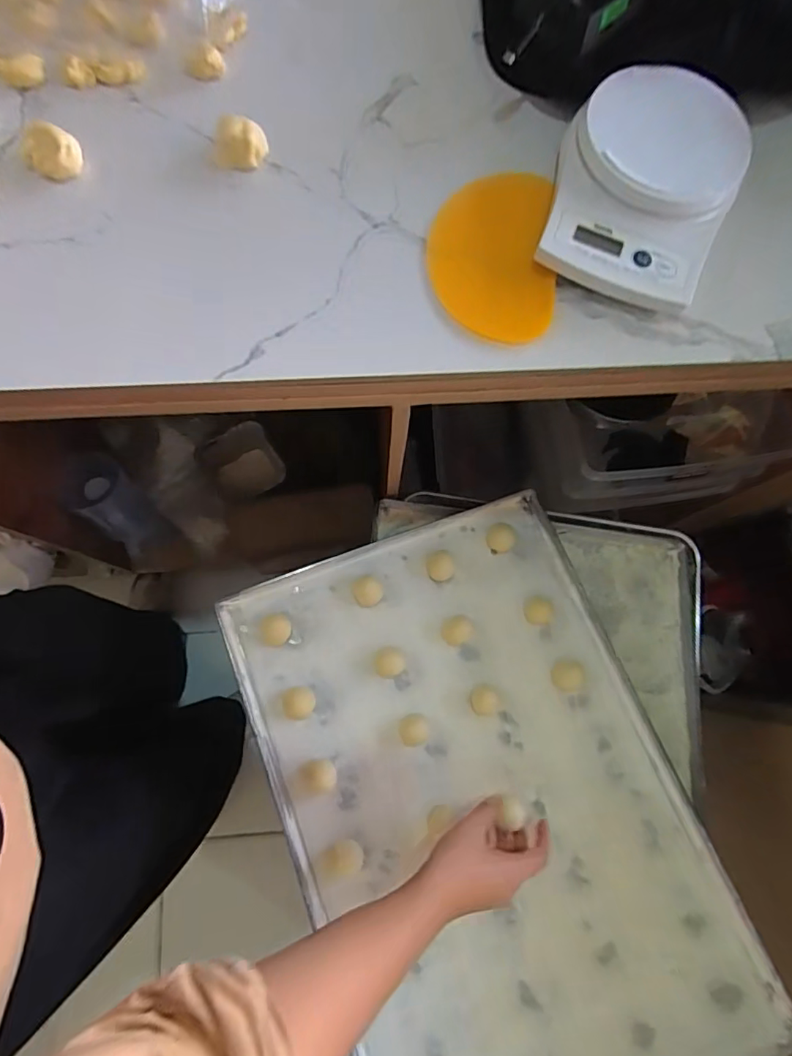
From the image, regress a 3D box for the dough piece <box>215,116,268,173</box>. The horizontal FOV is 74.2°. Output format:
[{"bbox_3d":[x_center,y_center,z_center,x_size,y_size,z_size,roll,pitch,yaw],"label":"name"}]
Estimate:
[{"bbox_3d":[-0.125,-0.305,0.415,0.040,0.026,0.030,17,76,3],"label":"dough piece"}]

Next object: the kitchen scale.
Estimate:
[{"bbox_3d":[0.189,-0.262,0.405,0.130,0.044,0.180,23,77,4],"label":"kitchen scale"}]

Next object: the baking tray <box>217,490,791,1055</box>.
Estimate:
[{"bbox_3d":[0.097,0.296,0.564,0.406,0.041,0.608,-21,78,-6],"label":"baking tray"}]

